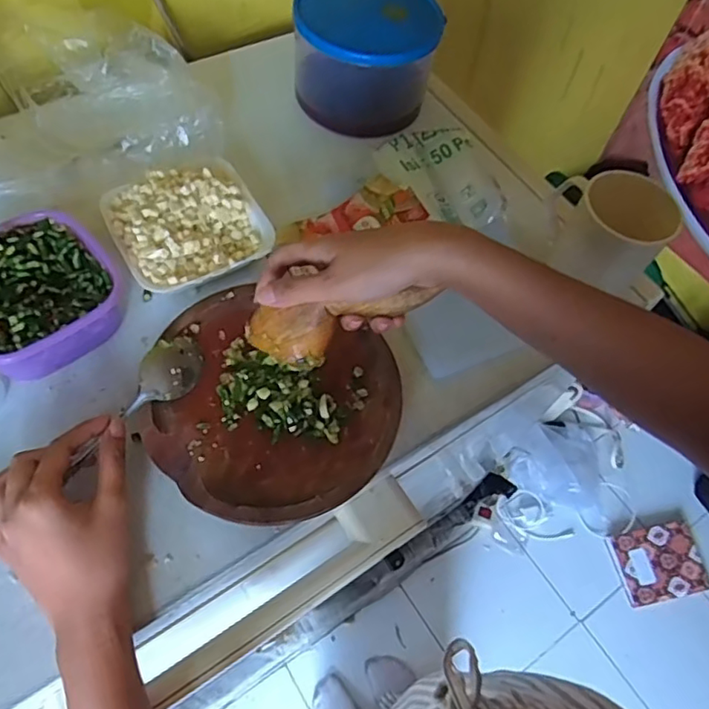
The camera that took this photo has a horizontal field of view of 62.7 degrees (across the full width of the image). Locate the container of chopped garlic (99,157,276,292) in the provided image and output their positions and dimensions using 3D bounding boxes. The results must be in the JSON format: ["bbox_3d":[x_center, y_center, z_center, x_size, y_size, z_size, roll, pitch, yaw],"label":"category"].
[{"bbox_3d":[-0.144,-0.112,0.508,0.121,0.041,0.116,-26,66,-17],"label":"container of chopped garlic"}]

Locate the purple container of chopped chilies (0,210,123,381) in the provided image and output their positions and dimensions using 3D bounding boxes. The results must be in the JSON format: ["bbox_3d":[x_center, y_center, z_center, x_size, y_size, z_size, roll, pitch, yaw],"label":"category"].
[{"bbox_3d":[-0.249,-0.046,0.455,0.116,0.049,0.115,-38,70,-21],"label":"purple container of chopped chilies"}]

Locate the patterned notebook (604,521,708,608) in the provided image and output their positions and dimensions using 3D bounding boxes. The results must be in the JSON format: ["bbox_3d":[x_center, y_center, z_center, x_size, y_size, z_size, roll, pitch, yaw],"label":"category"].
[{"bbox_3d":[0.748,0.511,1.431,0.215,0.030,0.166,-9,62,-8],"label":"patterned notebook"}]

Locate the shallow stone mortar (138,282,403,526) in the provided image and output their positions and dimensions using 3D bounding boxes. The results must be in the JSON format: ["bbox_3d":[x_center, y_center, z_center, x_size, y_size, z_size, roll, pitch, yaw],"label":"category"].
[{"bbox_3d":[-0.059,0.040,0.444,0.178,0.033,0.172,9,61,2],"label":"shallow stone mortar"}]

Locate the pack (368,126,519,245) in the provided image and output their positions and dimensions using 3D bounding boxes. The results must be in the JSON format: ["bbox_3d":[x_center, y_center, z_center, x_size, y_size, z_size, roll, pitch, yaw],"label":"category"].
[{"bbox_3d":[0.083,-0.154,0.549,0.085,0.065,0.121,-28,66,-17],"label":"pack"}]

